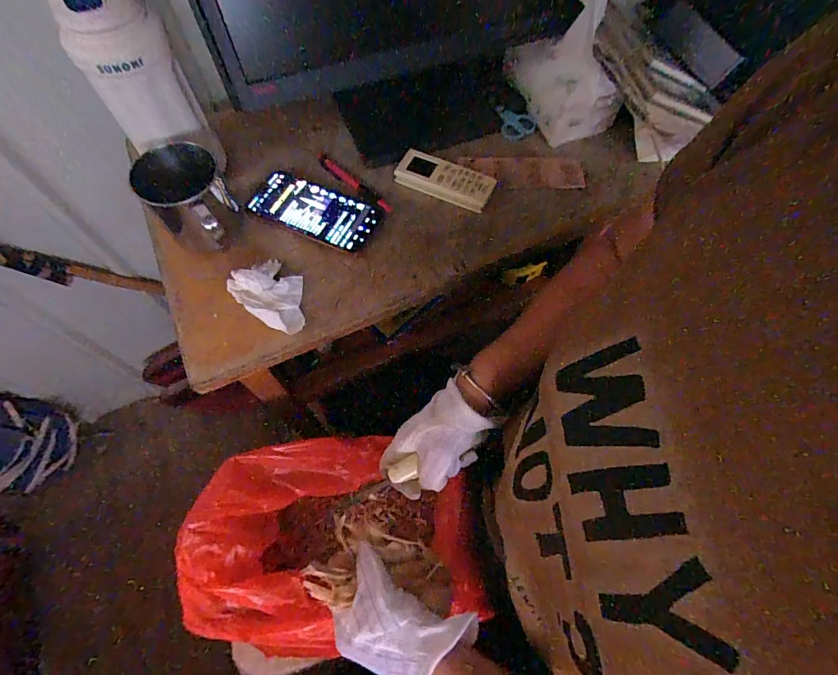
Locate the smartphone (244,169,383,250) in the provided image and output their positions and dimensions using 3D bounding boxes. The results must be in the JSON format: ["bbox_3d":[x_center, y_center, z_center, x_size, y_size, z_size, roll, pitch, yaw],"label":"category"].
[{"bbox_3d":[-0.128,-0.154,0.507,0.159,0.017,0.075,20,64,10],"label":"smartphone"}]

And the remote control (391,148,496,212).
[{"bbox_3d":[0.032,-0.200,0.523,0.122,0.026,0.045,22,64,11],"label":"remote control"}]

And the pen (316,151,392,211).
[{"bbox_3d":[-0.085,-0.199,0.530,0.134,0.013,0.014,40,69,19],"label":"pen"}]

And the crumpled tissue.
[{"bbox_3d":[-0.157,-0.051,0.449,0.091,0.024,0.066,33,67,16],"label":"crumpled tissue"}]

